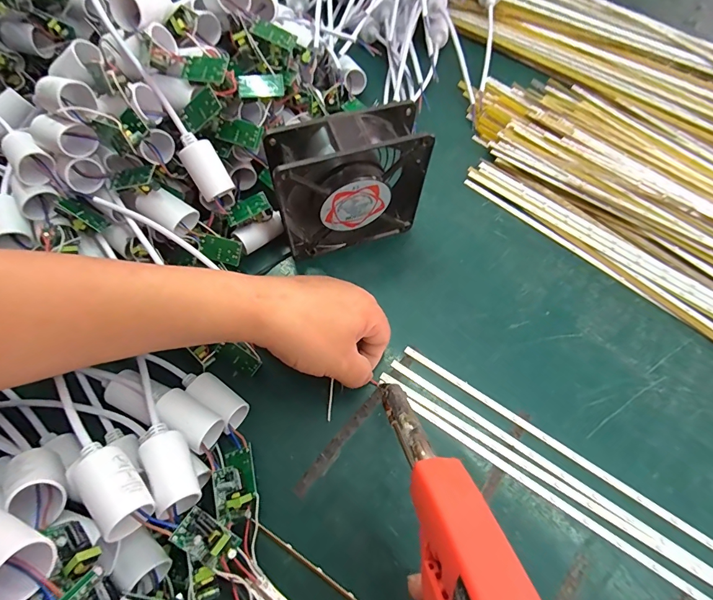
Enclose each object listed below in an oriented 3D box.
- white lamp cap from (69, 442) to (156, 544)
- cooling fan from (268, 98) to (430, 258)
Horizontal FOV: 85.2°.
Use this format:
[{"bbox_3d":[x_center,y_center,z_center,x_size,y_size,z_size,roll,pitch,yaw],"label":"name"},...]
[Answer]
[{"bbox_3d":[-0.137,0.104,0.216,0.028,0.024,0.050,-41,73,-18],"label":"white lamp cap"},{"bbox_3d":[-0.005,-0.093,0.325,0.120,0.120,0.038,-15,67,-9],"label":"cooling fan"}]

